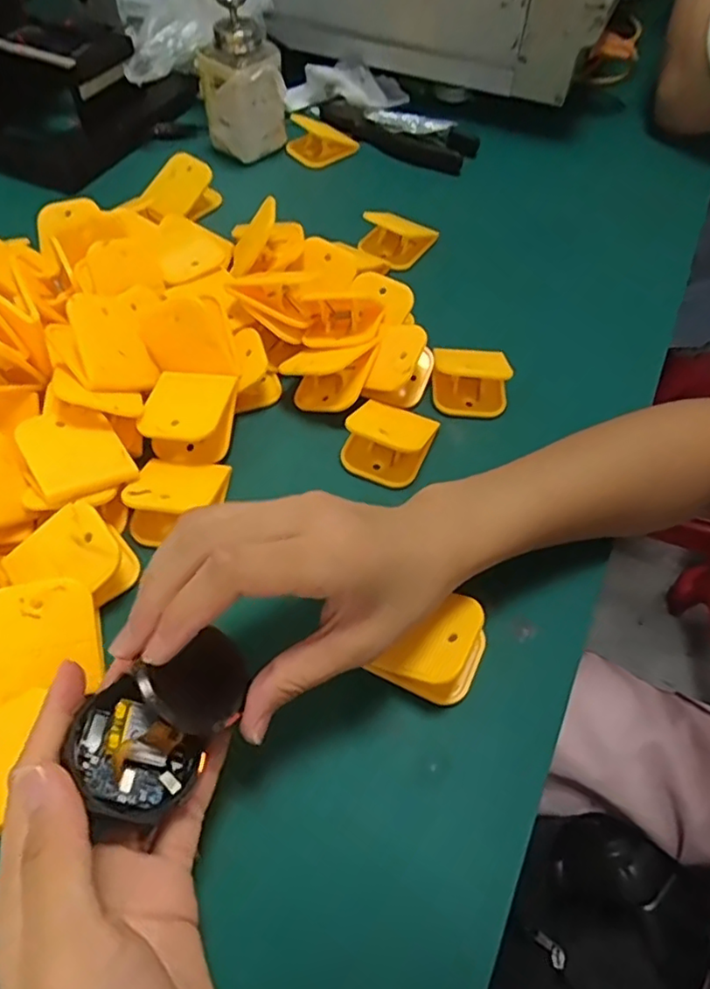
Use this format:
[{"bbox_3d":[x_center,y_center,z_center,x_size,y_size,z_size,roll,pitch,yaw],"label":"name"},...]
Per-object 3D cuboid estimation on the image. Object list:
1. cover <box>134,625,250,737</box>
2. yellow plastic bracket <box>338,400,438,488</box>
[{"bbox_3d":[-0.064,0.078,0.252,0.039,0.006,0.038,-28,95,-24],"label":"cover"},{"bbox_3d":[0.021,-0.036,0.364,0.045,0.026,0.052,23,61,12],"label":"yellow plastic bracket"}]

